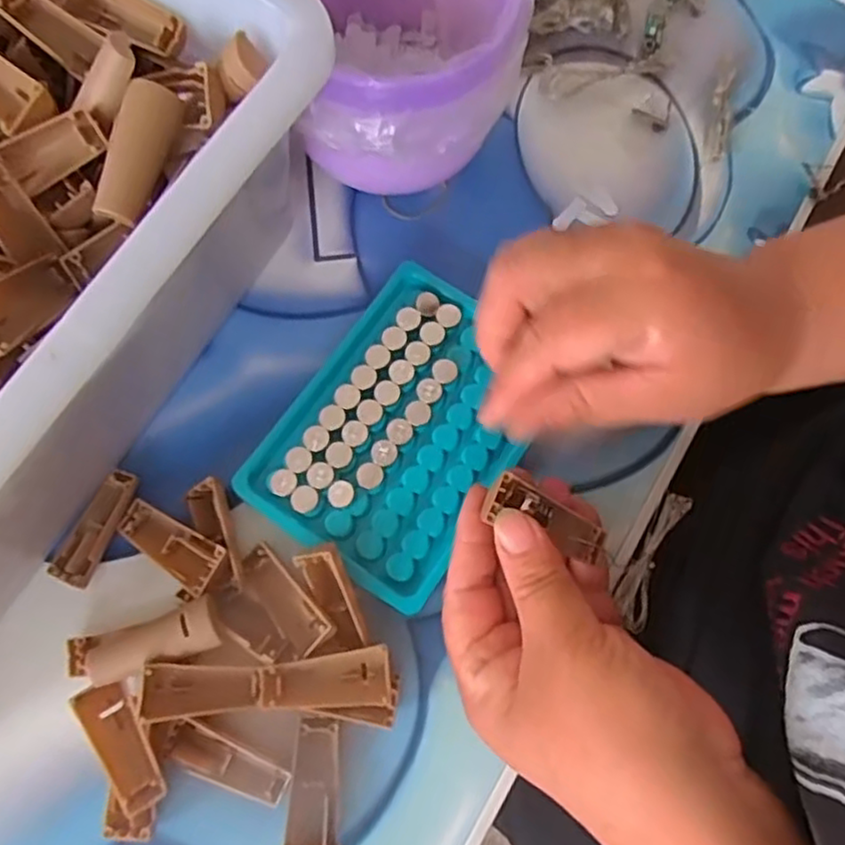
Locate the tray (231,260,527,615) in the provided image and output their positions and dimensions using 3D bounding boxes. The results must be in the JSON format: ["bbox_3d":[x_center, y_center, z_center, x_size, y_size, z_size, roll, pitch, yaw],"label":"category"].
[{"bbox_3d":[-0.008,0.002,0.301,0.095,0.016,0.129,34,76,6],"label":"tray"}]

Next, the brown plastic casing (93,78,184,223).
[{"bbox_3d":[-0.104,-0.097,0.244,0.019,0.012,0.050,18,88,6],"label":"brown plastic casing"}]

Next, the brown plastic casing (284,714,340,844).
[{"bbox_3d":[-0.040,0.140,0.263,0.019,0.011,0.049,5,74,-1],"label":"brown plastic casing"}]

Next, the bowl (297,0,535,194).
[{"bbox_3d":[-0.010,-0.165,0.313,0.102,0.090,0.113,-22,75,-7],"label":"bowl"}]

